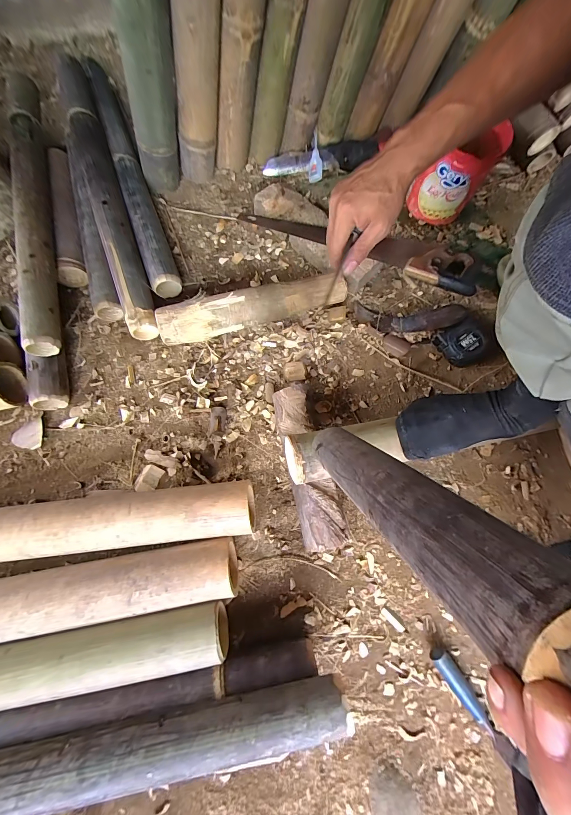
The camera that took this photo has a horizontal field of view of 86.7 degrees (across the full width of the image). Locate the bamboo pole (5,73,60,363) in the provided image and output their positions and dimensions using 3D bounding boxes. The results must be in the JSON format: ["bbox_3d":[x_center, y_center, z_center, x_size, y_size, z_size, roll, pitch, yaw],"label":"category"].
[{"bbox_3d":[-0.487,-0.372,0.584,0.065,0.063,0.583,-14,75,-5],"label":"bamboo pole"}]

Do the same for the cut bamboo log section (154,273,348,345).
[{"bbox_3d":[-0.060,-0.192,0.591,0.353,0.073,0.060,-15,75,-5],"label":"cut bamboo log section"}]

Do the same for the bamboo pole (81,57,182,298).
[{"bbox_3d":[-0.347,-0.523,0.665,0.058,0.066,0.616,-21,76,-6],"label":"bamboo pole"}]

